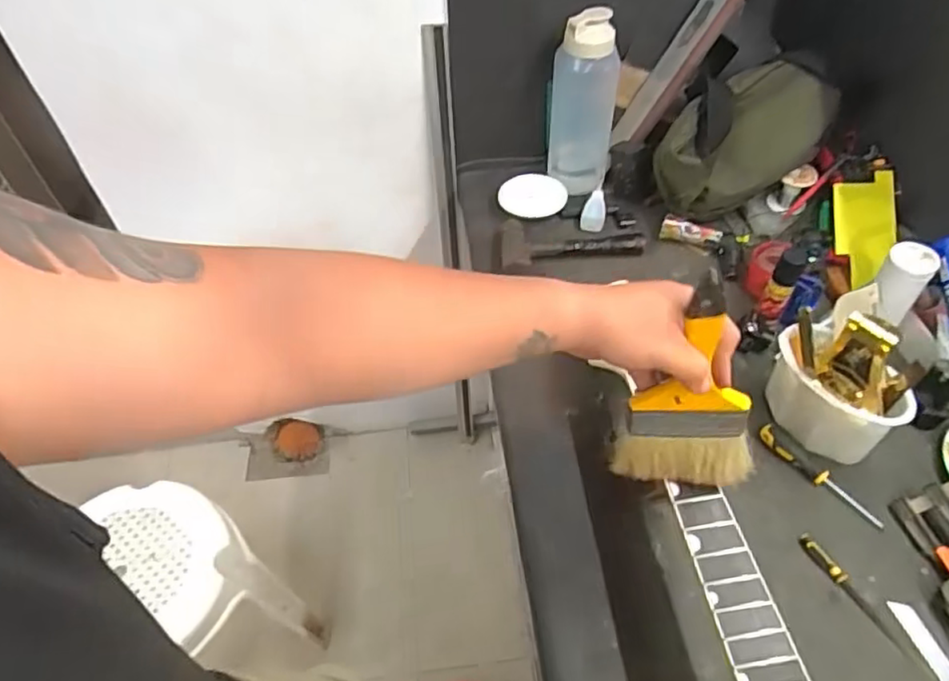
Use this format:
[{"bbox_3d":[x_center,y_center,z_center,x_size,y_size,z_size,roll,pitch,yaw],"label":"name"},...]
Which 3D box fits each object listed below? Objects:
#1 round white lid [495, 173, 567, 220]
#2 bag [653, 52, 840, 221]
[{"bbox_3d":[0.090,-0.222,0.981,0.093,0.015,0.100,4,59,-6],"label":"round white lid"},{"bbox_3d":[0.372,-0.282,0.906,0.216,0.183,0.146,5,49,8],"label":"bag"}]

